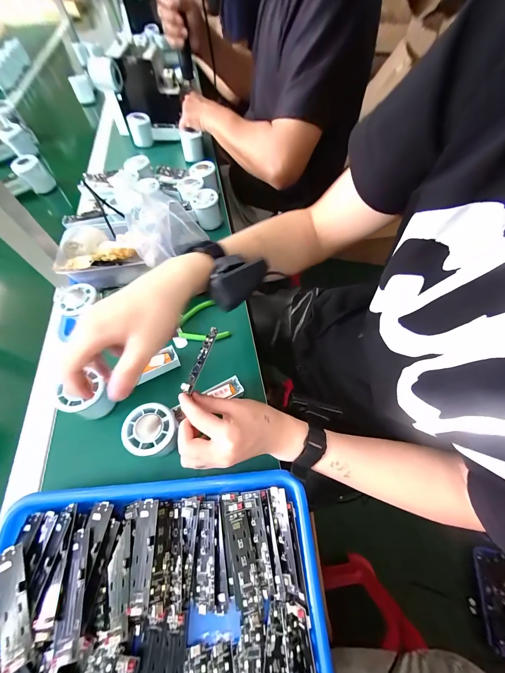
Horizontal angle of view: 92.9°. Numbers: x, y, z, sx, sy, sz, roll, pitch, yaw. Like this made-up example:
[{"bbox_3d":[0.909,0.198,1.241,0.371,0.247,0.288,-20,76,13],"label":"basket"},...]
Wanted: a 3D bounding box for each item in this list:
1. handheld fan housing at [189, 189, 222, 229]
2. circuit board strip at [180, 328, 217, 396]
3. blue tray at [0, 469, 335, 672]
[{"bbox_3d":[-0.099,-0.270,0.510,0.050,0.063,0.053,-28,65,-14],"label":"handheld fan housing"},{"bbox_3d":[-0.065,0.028,0.301,0.014,0.012,0.084,20,76,11],"label":"circuit board strip"},{"bbox_3d":[-0.096,0.282,0.227,0.328,0.032,0.248,-4,62,-2],"label":"blue tray"}]

